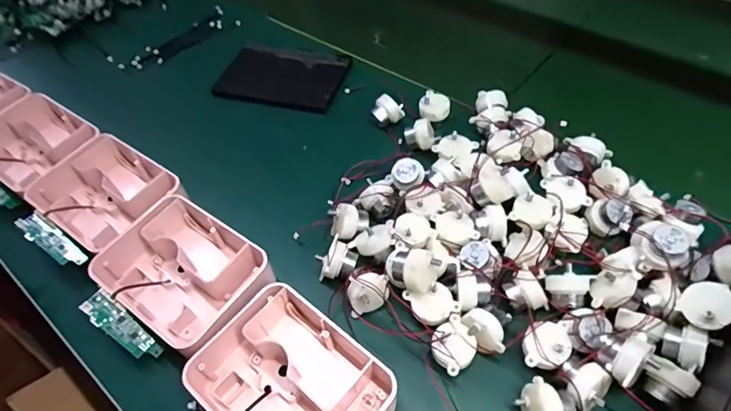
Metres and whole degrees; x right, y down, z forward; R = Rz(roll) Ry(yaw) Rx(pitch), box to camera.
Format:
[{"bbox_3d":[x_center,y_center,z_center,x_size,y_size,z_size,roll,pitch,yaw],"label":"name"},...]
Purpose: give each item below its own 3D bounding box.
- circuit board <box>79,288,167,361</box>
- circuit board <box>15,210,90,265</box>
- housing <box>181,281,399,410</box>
[{"bbox_3d":[-0.192,0.097,0.375,0.069,0.012,0.021,42,61,-1],"label":"circuit board"},{"bbox_3d":[-0.285,0.032,0.431,0.066,0.010,0.022,39,59,-2],"label":"circuit board"},{"bbox_3d":[-0.051,0.131,0.343,0.124,0.058,0.104,32,60,27],"label":"housing"}]

